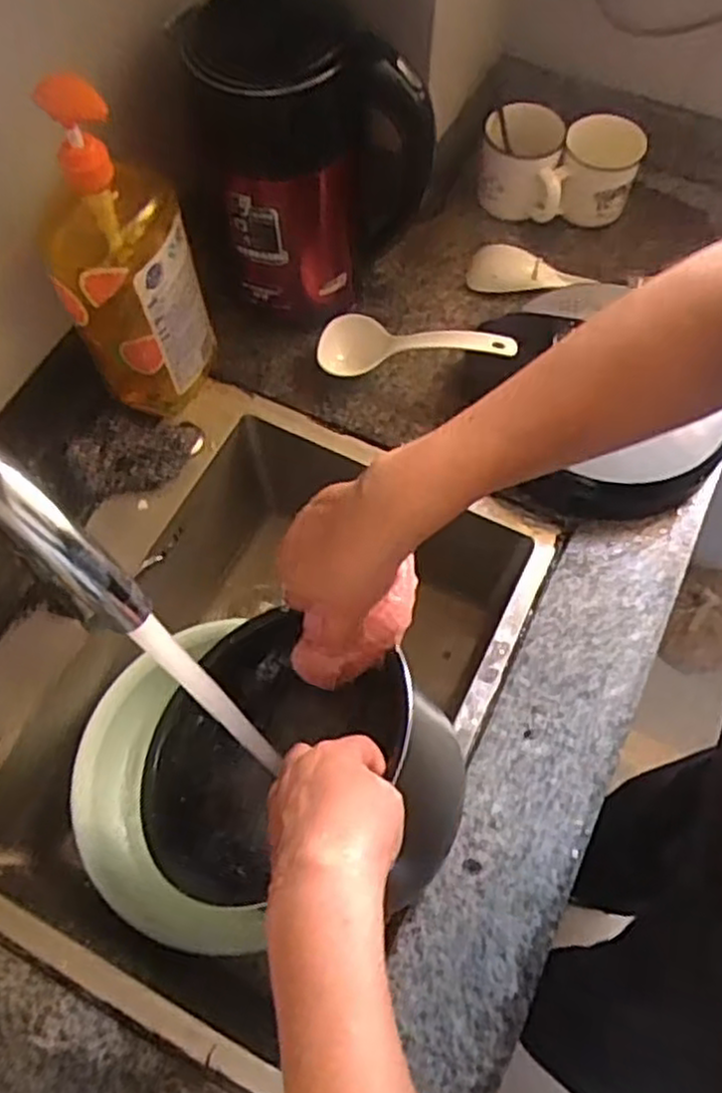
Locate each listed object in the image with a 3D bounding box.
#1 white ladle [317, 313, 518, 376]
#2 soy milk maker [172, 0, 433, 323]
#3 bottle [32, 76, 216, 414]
[{"bbox_3d":[0.048,-0.192,0.709,0.188,0.027,0.053,5,64,22],"label":"white ladle"},{"bbox_3d":[-0.048,-0.333,0.659,0.172,0.218,0.123,-28,68,-11],"label":"soy milk maker"},{"bbox_3d":[-0.190,-0.224,0.607,0.073,0.294,0.122,25,61,22],"label":"bottle"}]

